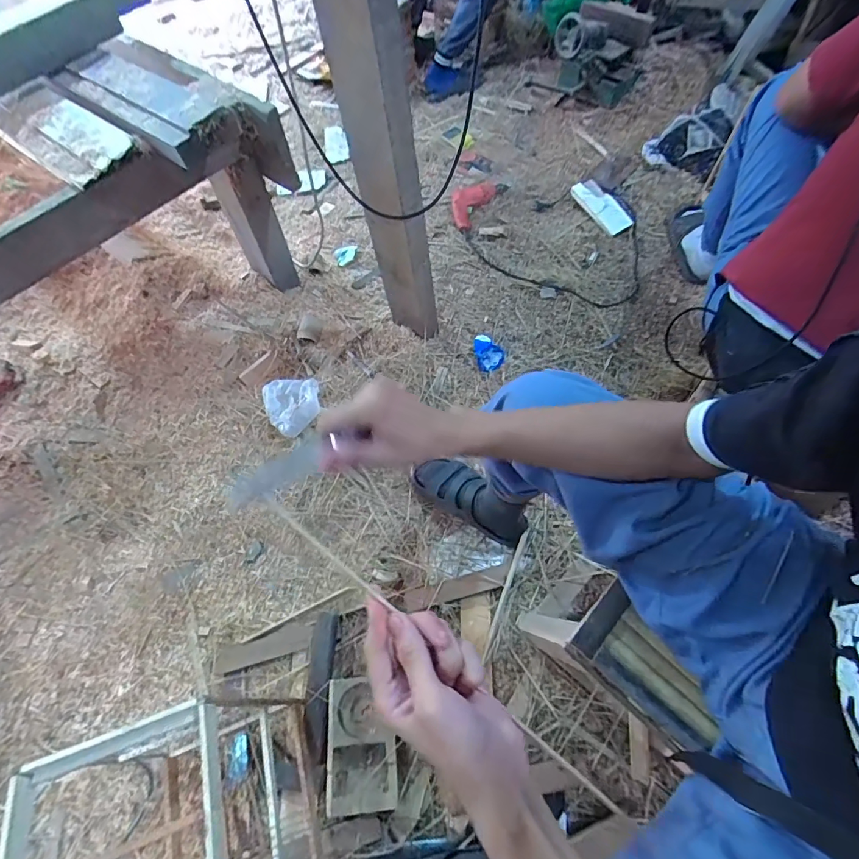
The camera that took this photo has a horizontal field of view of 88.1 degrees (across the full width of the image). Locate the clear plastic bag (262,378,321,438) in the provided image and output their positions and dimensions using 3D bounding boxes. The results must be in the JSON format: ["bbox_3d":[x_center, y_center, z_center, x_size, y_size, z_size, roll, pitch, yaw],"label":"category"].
[{"bbox_3d":[-0.334,-0.070,1.092,0.138,0.038,0.176,-26,62,-11],"label":"clear plastic bag"}]

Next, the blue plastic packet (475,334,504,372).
[{"bbox_3d":[0.155,-0.203,1.151,0.069,0.049,0.096,-9,60,-2],"label":"blue plastic packet"}]

